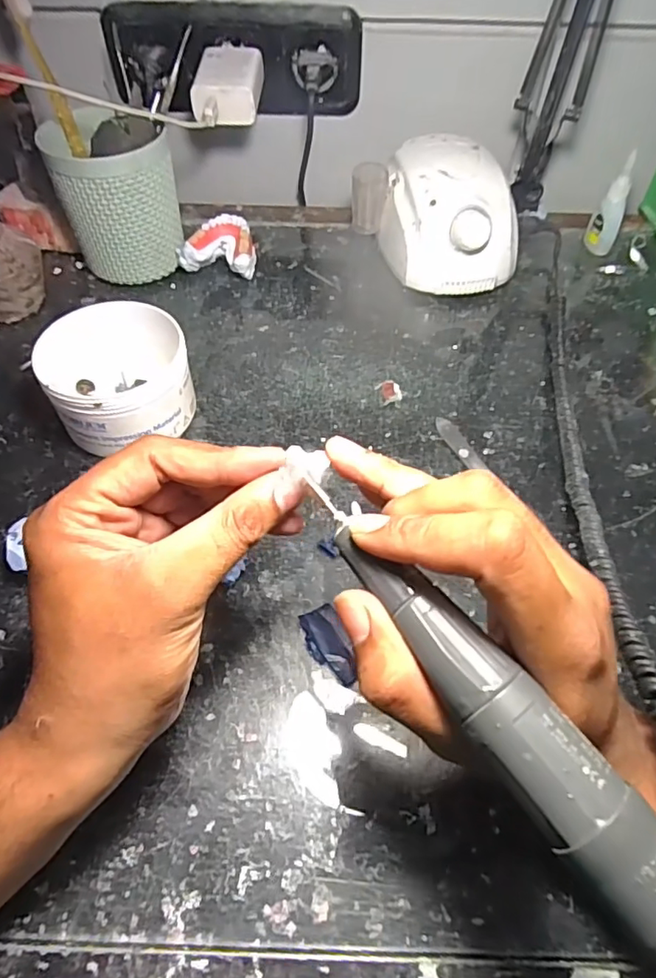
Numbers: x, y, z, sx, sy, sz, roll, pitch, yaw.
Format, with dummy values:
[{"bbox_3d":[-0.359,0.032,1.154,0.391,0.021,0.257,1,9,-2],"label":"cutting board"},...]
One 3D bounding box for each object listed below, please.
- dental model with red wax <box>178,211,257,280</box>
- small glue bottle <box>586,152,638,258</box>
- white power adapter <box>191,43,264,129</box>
[{"bbox_3d":[-0.094,-0.213,0.501,0.064,0.035,0.053,12,55,7],"label":"dental model with red wax"},{"bbox_3d":[0.255,-0.251,0.504,0.026,0.084,0.017,21,56,14],"label":"small glue bottle"},{"bbox_3d":[-0.083,-0.344,0.477,0.051,0.033,0.081,3,54,1],"label":"white power adapter"}]

